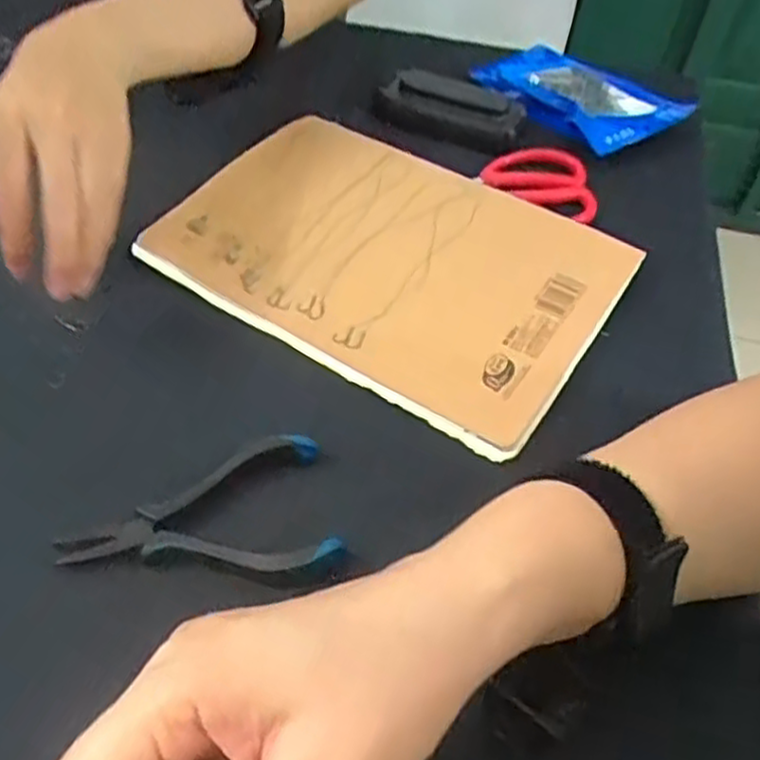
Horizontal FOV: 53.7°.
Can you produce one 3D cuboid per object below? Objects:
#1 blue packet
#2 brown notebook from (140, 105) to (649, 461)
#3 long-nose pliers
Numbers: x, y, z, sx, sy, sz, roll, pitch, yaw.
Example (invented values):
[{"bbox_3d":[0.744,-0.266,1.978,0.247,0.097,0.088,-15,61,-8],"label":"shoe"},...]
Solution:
[{"bbox_3d":[0.160,-0.235,0.604,0.100,0.022,0.160,-31,59,-27],"label":"blue packet"},{"bbox_3d":[0.011,-0.078,0.460,0.253,0.012,0.188,29,57,18],"label":"brown notebook"},{"bbox_3d":[-0.080,0.064,0.335,0.116,0.014,0.066,-12,51,-14],"label":"long-nose pliers"}]

